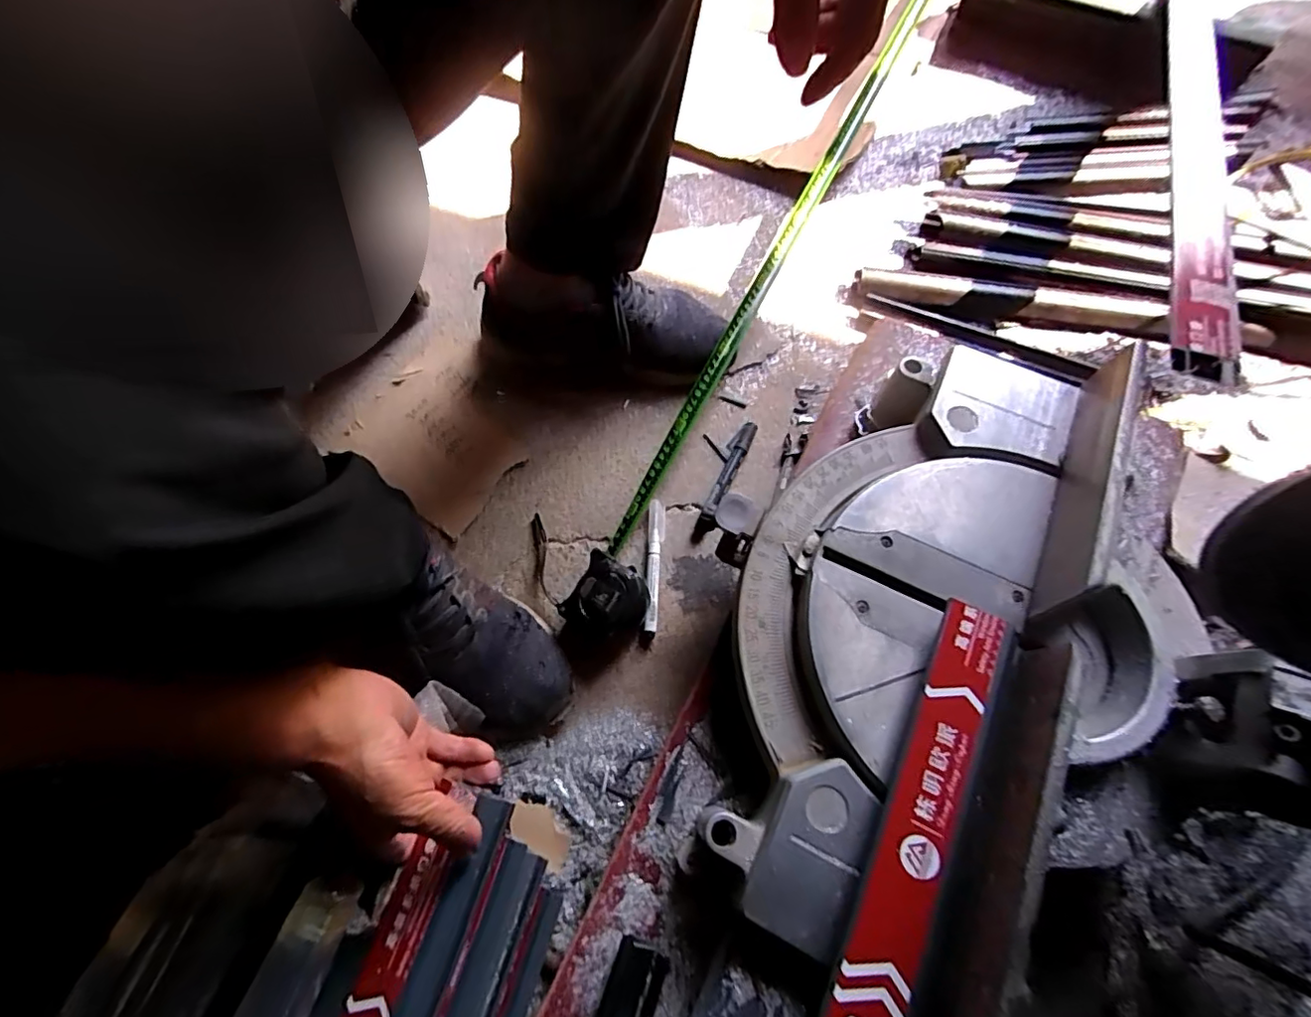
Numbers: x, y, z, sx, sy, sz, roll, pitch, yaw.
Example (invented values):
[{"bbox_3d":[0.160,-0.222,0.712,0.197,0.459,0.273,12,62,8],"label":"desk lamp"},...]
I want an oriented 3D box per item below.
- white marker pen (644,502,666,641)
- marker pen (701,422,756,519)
[{"bbox_3d":[0.000,0.054,0.542,0.016,0.012,0.130,1,64,2],"label":"white marker pen"},{"bbox_3d":[0.072,-0.037,0.577,0.020,0.017,0.116,22,67,12],"label":"marker pen"}]

